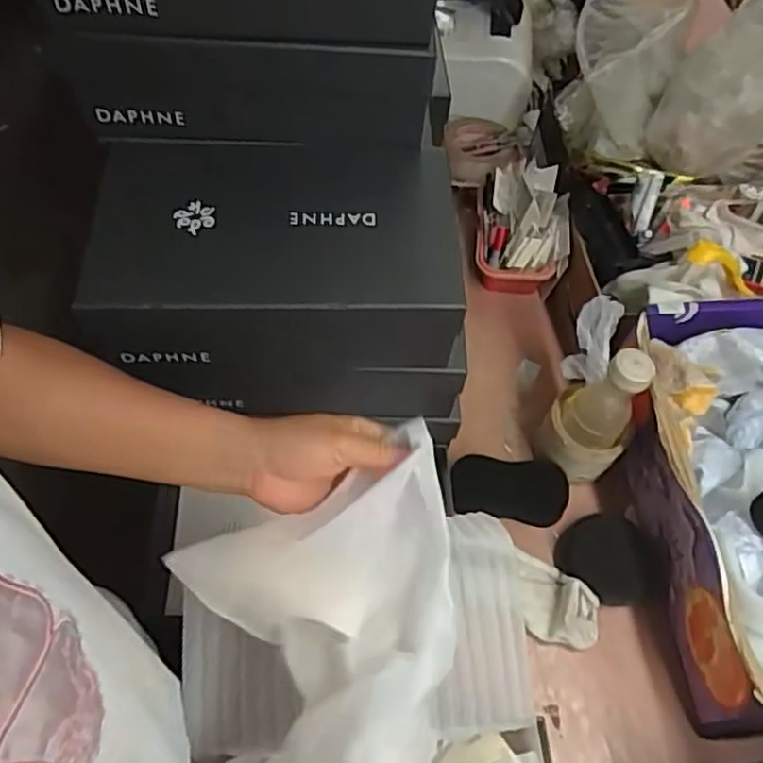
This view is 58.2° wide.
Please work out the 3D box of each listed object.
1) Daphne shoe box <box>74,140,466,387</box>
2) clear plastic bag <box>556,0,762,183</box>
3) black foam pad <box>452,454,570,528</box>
[{"bbox_3d":[-0.087,-0.104,0.597,0.283,0.115,0.160,-1,60,-4],"label":"Daphne shoe box"},{"bbox_3d":[0.454,-0.371,0.810,0.443,0.257,0.178,25,61,11],"label":"clear plastic bag"},{"bbox_3d":[0.139,0.119,0.748,0.122,0.006,0.067,5,92,13],"label":"black foam pad"}]

